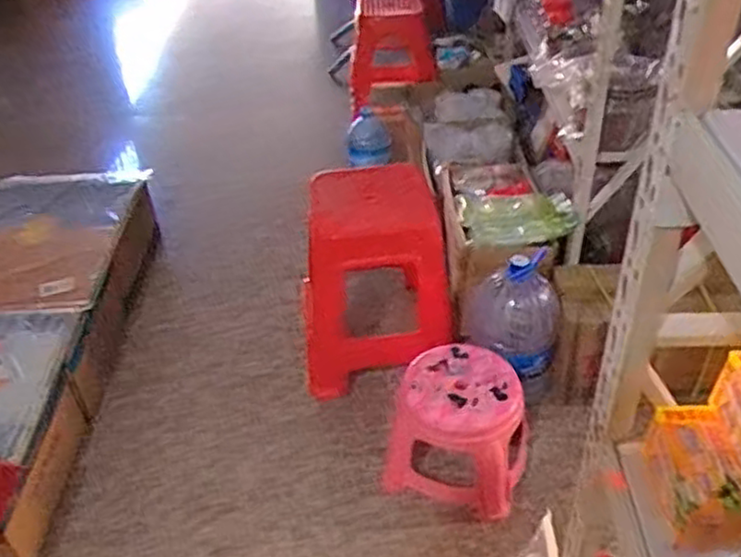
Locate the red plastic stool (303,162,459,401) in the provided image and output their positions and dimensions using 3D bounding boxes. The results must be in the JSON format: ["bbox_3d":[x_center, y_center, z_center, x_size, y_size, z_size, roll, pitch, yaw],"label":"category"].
[{"bbox_3d":[0.003,-0.005,1.926,0.374,0.488,0.374,-6,40,-3],"label":"red plastic stool"}]

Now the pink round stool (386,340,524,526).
[{"bbox_3d":[0.209,0.346,1.721,0.305,0.282,0.285,-2,40,2],"label":"pink round stool"}]

